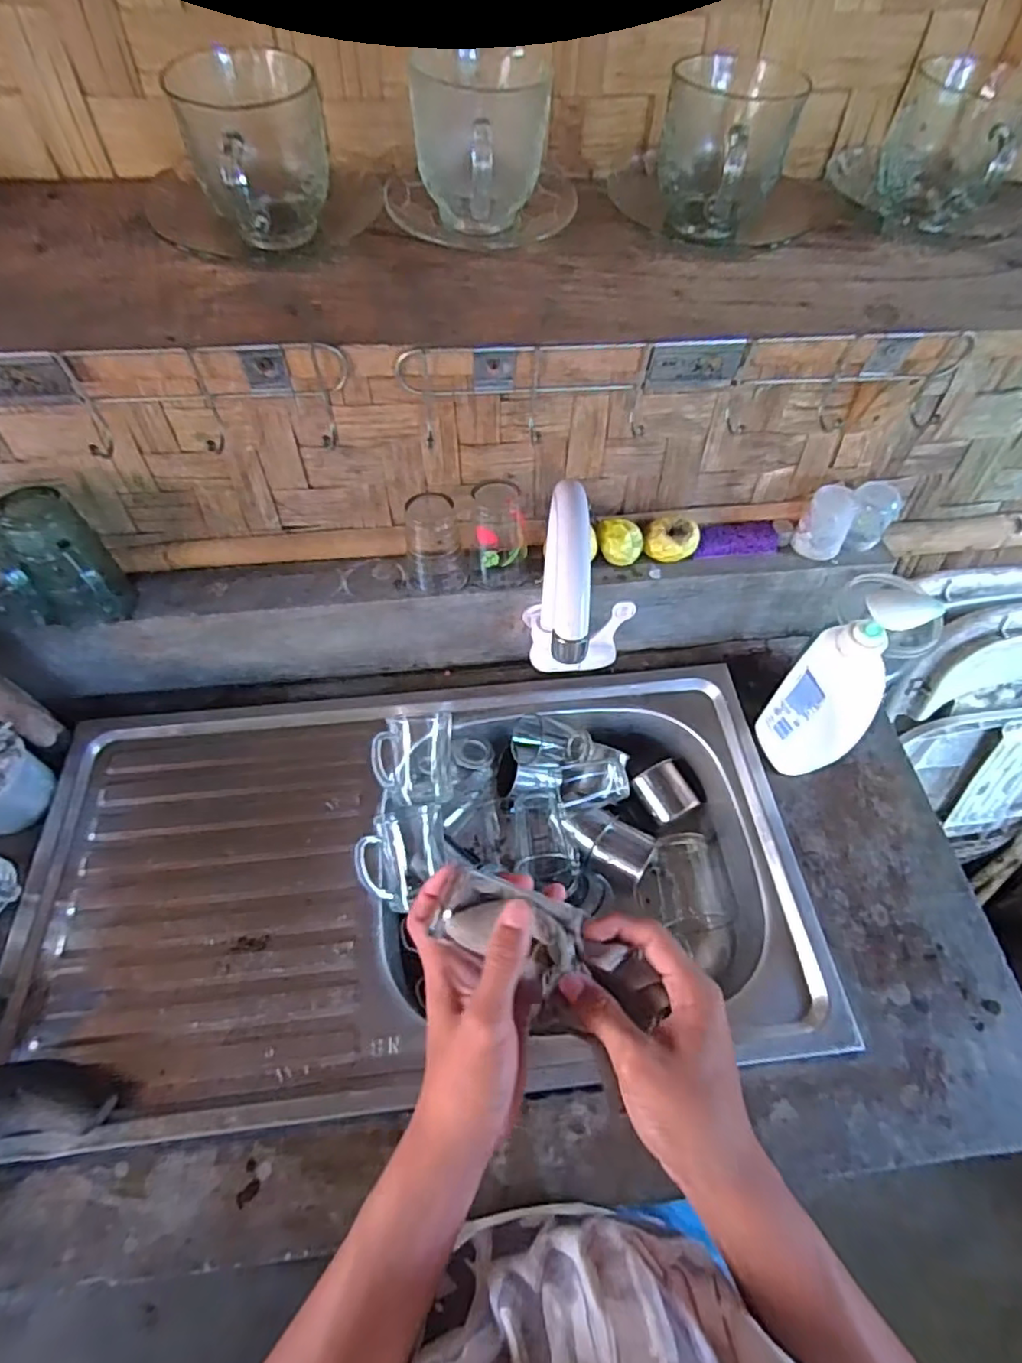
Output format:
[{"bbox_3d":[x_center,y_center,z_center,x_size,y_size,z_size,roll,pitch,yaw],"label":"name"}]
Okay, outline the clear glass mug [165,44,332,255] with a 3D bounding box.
[{"bbox_3d":[-0.141,-0.291,0.349,0.079,0.079,0.090,-11,59,-8],"label":"clear glass mug"}]

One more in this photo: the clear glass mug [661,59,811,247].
[{"bbox_3d":[0.129,-0.320,0.379,0.077,0.079,0.087,15,59,7],"label":"clear glass mug"}]

